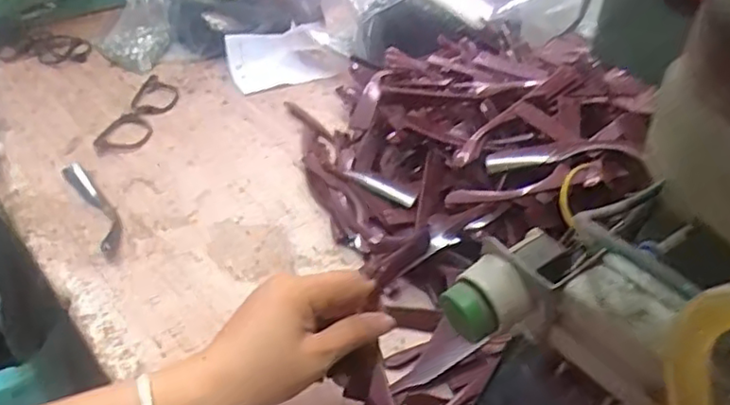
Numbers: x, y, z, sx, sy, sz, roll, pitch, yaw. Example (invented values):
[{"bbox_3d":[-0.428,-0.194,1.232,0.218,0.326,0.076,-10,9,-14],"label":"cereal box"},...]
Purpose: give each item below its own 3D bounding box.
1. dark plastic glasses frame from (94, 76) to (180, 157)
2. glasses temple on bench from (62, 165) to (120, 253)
[{"bbox_3d":[-0.256,-0.099,0.726,0.054,0.013,0.142,9,42,8],"label":"dark plastic glasses frame"},{"bbox_3d":[-0.263,-0.001,0.615,0.025,0.010,0.142,-24,48,-26],"label":"glasses temple on bench"}]

